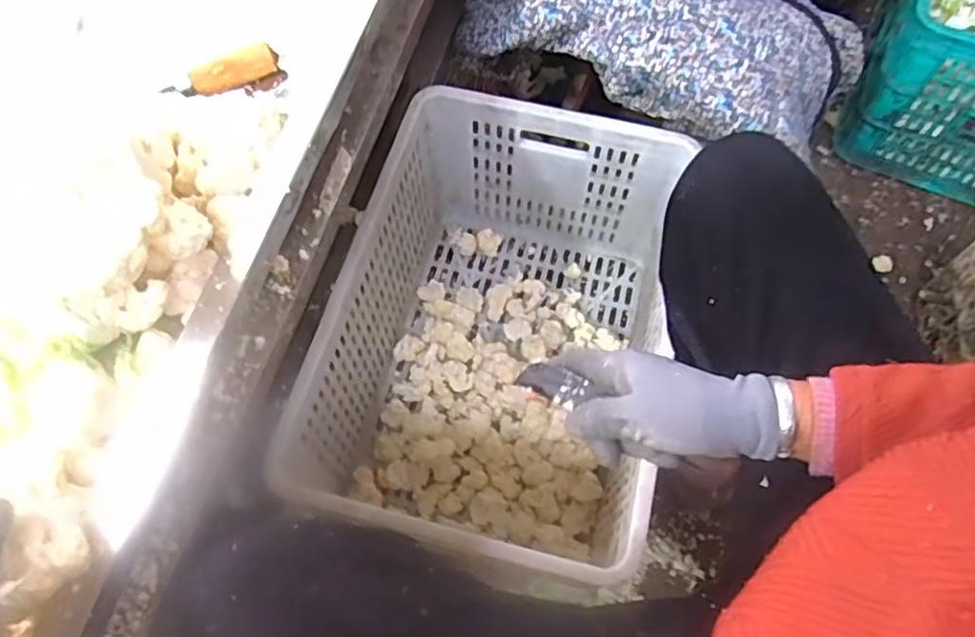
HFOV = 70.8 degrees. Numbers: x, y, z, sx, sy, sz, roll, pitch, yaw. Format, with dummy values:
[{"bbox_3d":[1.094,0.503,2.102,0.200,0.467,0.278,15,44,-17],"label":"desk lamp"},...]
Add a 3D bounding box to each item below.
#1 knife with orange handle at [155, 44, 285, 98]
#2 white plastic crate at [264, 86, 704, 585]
[{"bbox_3d":[-0.262,-0.244,0.682,0.114,0.018,0.028,-26,66,-12],"label":"knife with orange handle"},{"bbox_3d":[0.013,0.031,0.827,0.346,0.276,0.500,13,64,7],"label":"white plastic crate"}]

